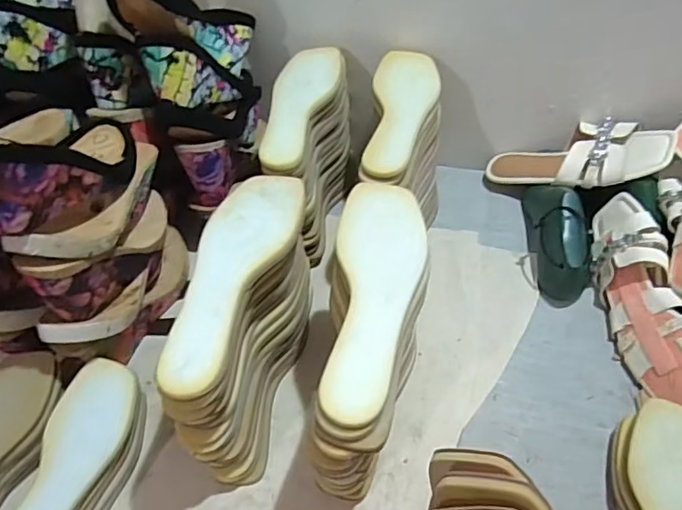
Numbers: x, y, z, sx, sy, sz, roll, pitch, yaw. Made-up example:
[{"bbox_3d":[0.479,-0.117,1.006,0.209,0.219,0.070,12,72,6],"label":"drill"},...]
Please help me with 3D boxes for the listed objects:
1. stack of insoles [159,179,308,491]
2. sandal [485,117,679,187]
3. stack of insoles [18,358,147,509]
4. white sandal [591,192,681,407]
[{"bbox_3d":[-0.089,0.082,0.548,0.080,0.214,0.245,6,52,9],"label":"stack of insoles"},{"bbox_3d":[0.319,-0.134,0.739,0.246,0.049,0.088,-3,45,39],"label":"sandal"},{"bbox_3d":[-0.278,0.233,0.537,0.081,0.073,0.237,10,53,12],"label":"stack of insoles"},{"bbox_3d":[0.360,0.050,0.633,0.060,0.102,0.275,18,51,-30],"label":"white sandal"}]

